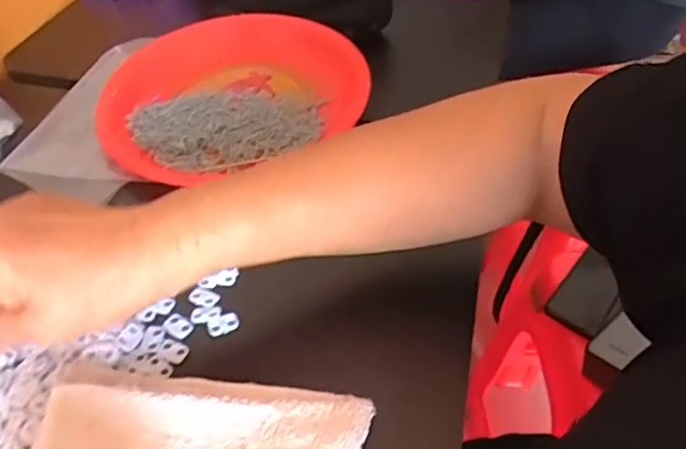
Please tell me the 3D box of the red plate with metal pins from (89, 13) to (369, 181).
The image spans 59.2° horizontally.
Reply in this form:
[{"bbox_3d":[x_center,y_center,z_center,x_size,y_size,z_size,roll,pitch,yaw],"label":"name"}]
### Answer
[{"bbox_3d":[-0.098,-0.120,0.533,0.232,0.040,0.198,-21,49,-19],"label":"red plate with metal pins"}]

